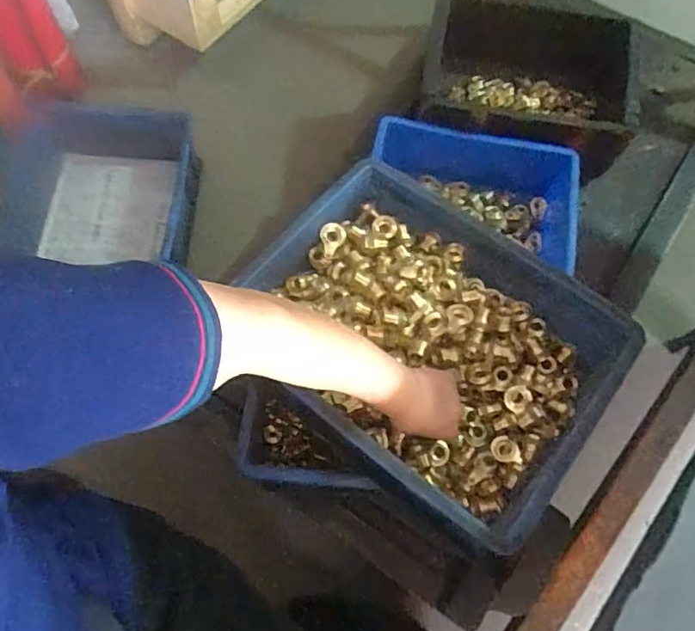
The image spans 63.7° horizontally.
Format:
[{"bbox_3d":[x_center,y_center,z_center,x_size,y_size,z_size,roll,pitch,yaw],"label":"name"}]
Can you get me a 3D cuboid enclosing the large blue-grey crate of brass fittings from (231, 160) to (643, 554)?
[{"bbox_3d":[0.095,0.025,0.677,0.395,0.133,0.314,38,71,13],"label":"large blue-grey crate of brass fittings"}]

